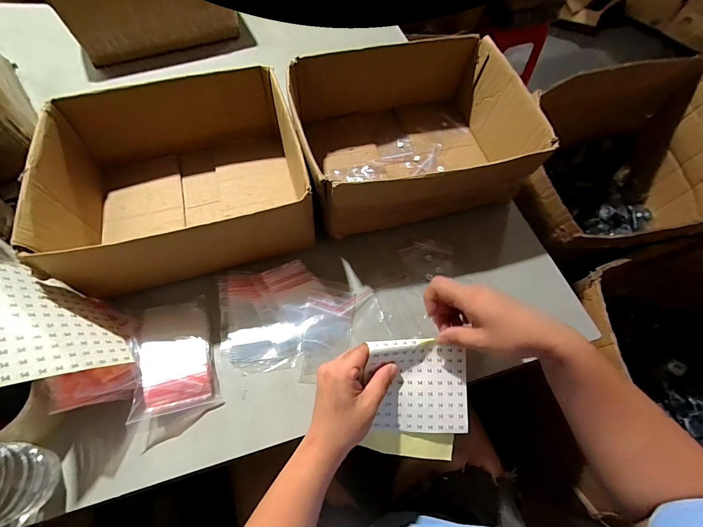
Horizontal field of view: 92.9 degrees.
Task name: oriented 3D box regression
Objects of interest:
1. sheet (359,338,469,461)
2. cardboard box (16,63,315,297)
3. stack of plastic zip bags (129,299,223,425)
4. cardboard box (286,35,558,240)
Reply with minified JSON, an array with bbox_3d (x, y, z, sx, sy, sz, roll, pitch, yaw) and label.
[{"bbox_3d":[0.075,0.154,0.377,0.116,0.019,0.131,4,88,-8],"label":"sheet"},{"bbox_3d":[-0.227,-0.129,0.467,0.317,0.105,0.305,-11,63,-9],"label":"cardboard box"},{"bbox_3d":[-0.214,0.109,0.405,0.079,0.033,0.133,-14,64,-10],"label":"stack of plastic zip bags"},{"bbox_3d":[0.088,-0.203,0.523,0.339,0.118,0.276,-14,64,-10],"label":"cardboard box"}]

